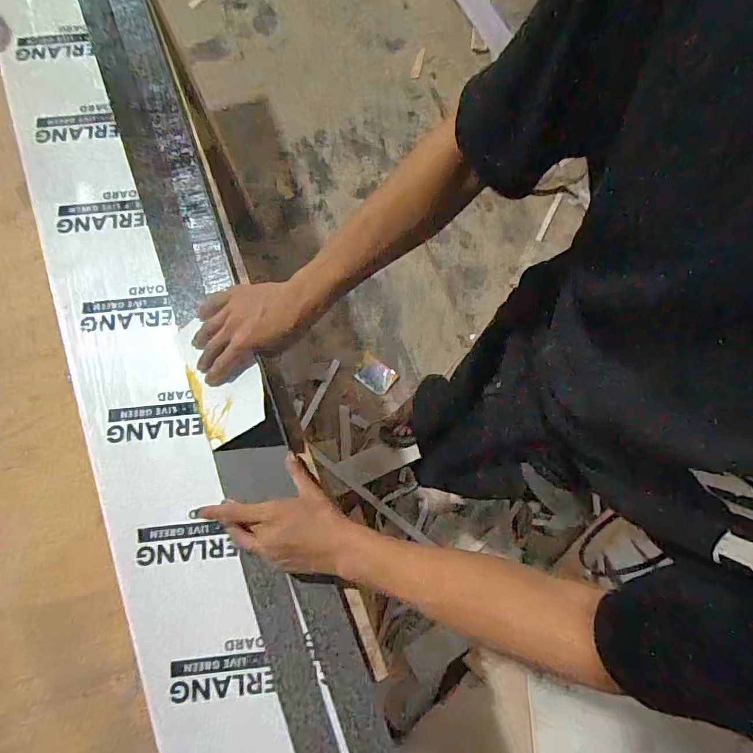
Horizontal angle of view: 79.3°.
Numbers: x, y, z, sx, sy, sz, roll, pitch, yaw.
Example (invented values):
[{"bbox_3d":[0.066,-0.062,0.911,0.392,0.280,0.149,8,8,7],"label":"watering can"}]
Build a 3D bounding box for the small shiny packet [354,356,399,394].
[{"bbox_3d":[-0.001,-0.004,1.375,0.114,0.005,0.084,31,77,6],"label":"small shiny packet"}]

